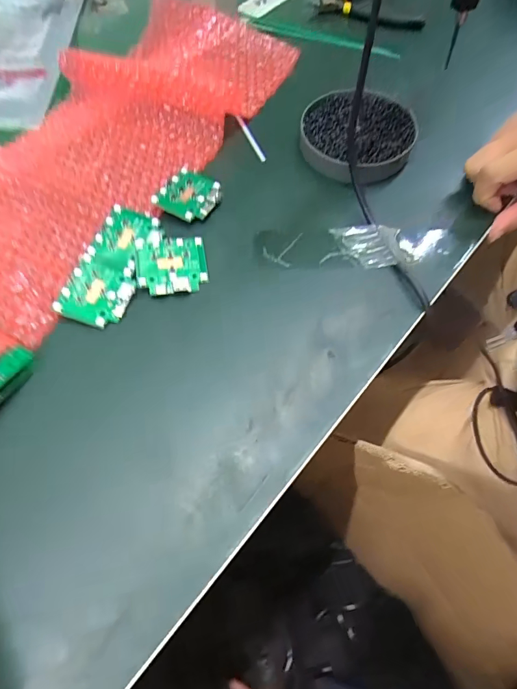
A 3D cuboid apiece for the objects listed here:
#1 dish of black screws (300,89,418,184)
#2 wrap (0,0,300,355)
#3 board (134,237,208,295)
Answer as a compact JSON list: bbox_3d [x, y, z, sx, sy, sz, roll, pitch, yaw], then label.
[{"bbox_3d":[0.099,-0.211,0.417,0.110,0.024,0.124,15,64,8],"label":"dish of black screws"},{"bbox_3d":[-0.188,-0.171,0.392,0.225,0.044,0.594,29,67,15],"label":"wrap"},{"bbox_3d":[-0.076,-0.071,0.357,0.059,0.014,0.057,-10,63,-4],"label":"board"}]

